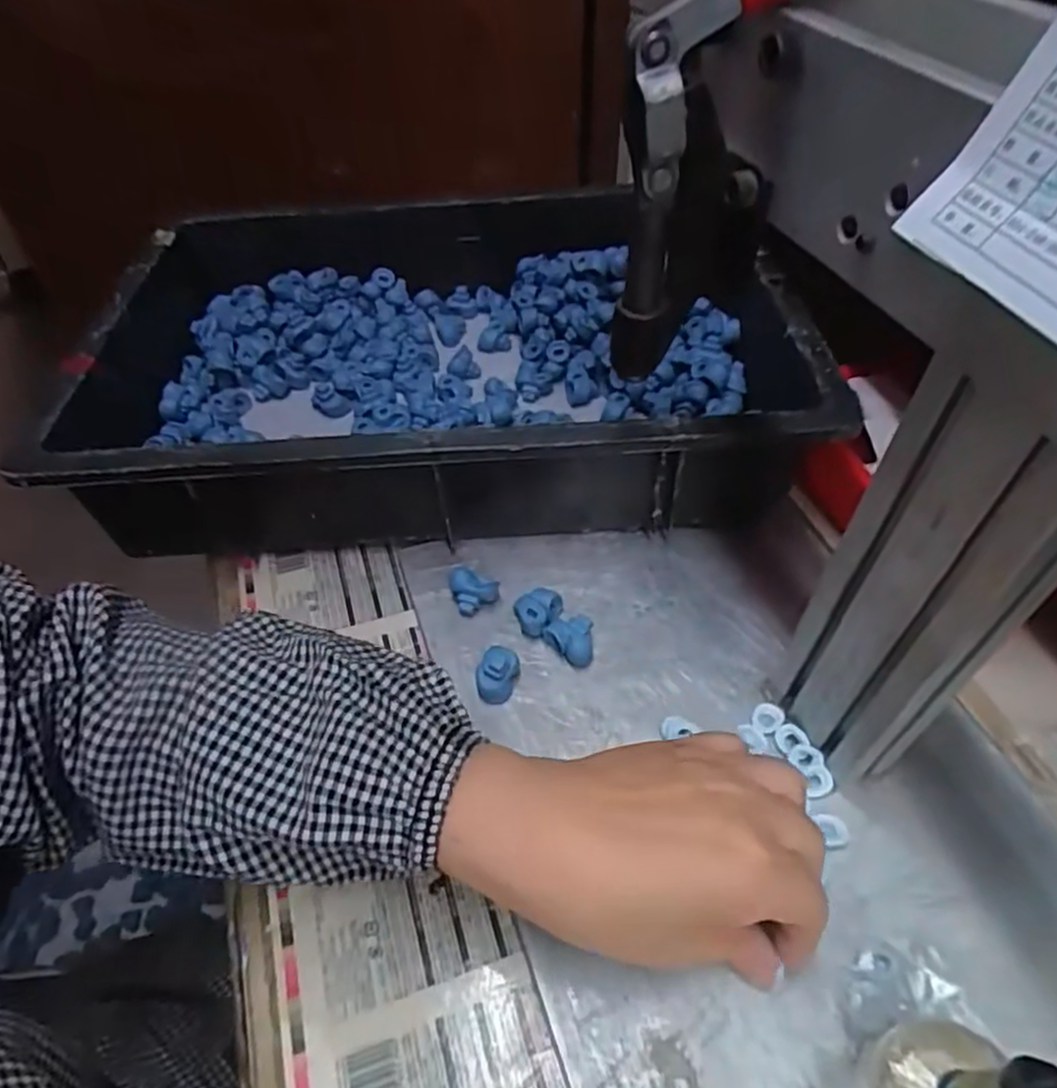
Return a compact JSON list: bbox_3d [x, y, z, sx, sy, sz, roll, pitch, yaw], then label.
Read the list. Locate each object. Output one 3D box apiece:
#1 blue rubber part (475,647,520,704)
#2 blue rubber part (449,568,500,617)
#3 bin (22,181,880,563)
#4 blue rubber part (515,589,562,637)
[{"bbox_3d":[-0.017,0.069,0.364,0.017,0.024,0.023,17,51,16],"label":"blue rubber part"},{"bbox_3d":[-0.031,0.026,0.400,0.025,0.026,0.017,-24,53,-19],"label":"blue rubber part"},{"bbox_3d":[-0.063,-0.142,0.497,0.452,0.098,0.331,-3,49,-1],"label":"bin"},{"bbox_3d":[0.005,0.039,0.393,0.024,0.017,0.024,-1,49,1],"label":"blue rubber part"}]

